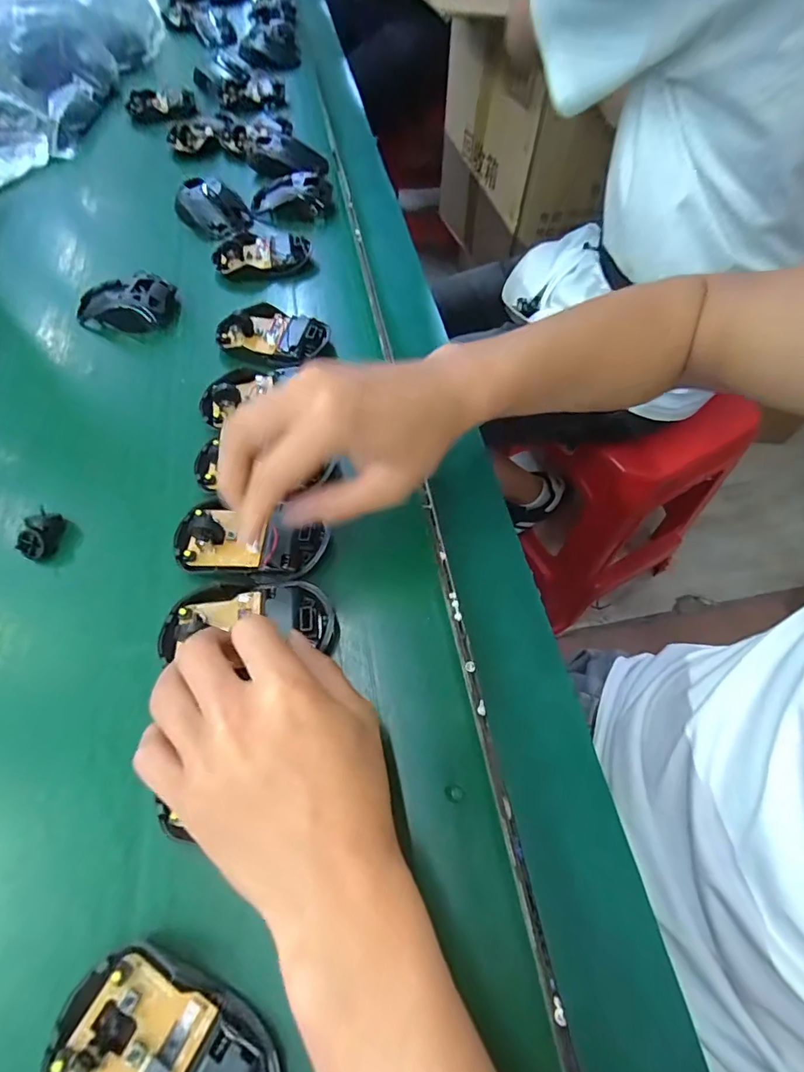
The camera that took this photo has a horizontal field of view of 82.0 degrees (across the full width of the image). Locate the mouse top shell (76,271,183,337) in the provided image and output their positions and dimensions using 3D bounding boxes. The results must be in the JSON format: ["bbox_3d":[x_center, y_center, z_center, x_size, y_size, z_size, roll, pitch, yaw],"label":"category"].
[{"bbox_3d":[-0.244,-0.205,0.410,0.085,0.030,0.045,-22,63,-11],"label":"mouse top shell"}]

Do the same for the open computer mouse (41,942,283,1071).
[{"bbox_3d":[-0.093,0.210,0.181,0.095,0.016,0.058,20,64,11],"label":"open computer mouse"}]

